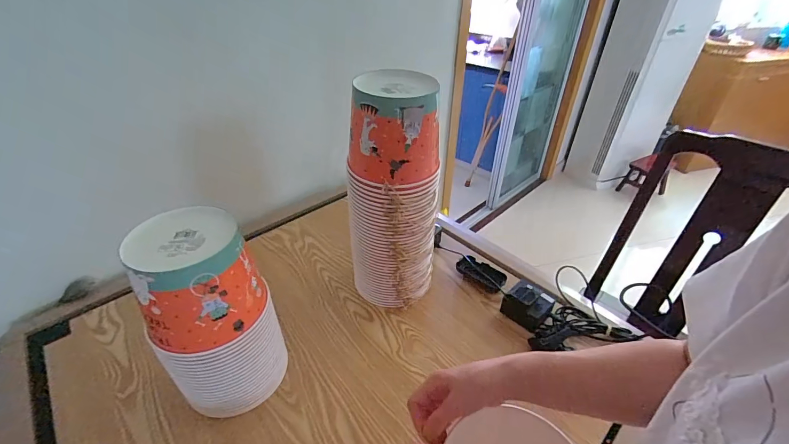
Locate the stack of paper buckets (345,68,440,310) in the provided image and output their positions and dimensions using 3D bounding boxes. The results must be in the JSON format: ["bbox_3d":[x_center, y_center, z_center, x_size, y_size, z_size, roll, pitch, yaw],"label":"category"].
[{"bbox_3d":[0.001,-0.030,0.640,0.149,0.425,0.130,2,37,3],"label":"stack of paper buckets"}]

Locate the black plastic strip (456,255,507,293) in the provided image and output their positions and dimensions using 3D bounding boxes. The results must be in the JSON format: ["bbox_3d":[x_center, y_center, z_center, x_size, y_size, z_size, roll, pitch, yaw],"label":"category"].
[{"bbox_3d":[0.191,0.112,0.781,0.103,0.025,0.056,29,45,32],"label":"black plastic strip"}]

